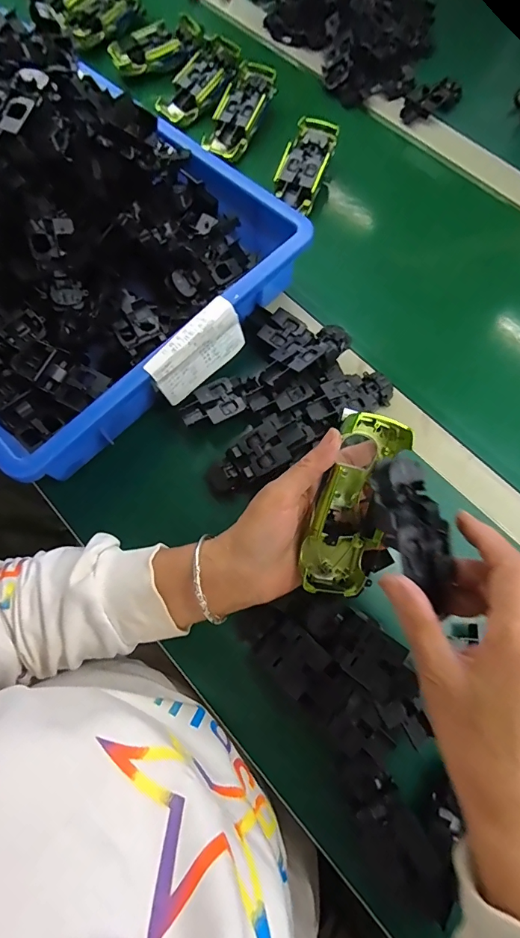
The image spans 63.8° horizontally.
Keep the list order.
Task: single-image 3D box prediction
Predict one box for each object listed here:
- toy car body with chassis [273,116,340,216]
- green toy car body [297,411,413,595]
[{"bbox_3d":[0.057,-0.380,0.521,0.057,0.022,0.111,18,87,6],"label":"toy car body with chassis"},{"bbox_3d":[0.069,0.028,0.308,0.051,0.046,0.132,19,97,6],"label":"green toy car body"}]

